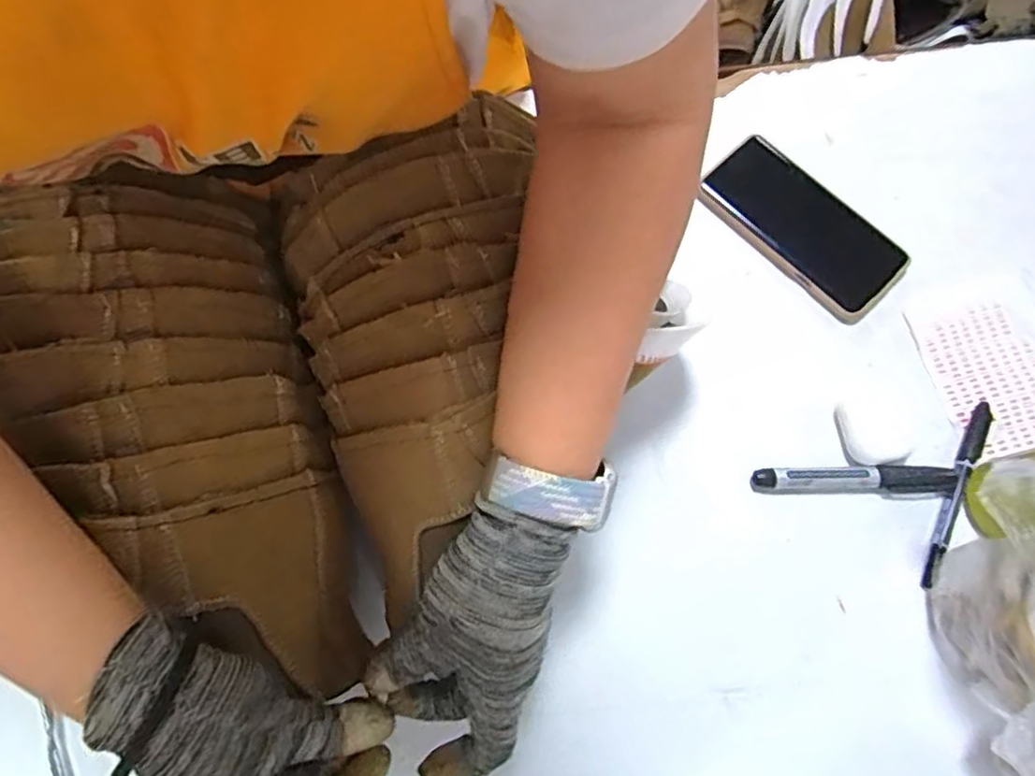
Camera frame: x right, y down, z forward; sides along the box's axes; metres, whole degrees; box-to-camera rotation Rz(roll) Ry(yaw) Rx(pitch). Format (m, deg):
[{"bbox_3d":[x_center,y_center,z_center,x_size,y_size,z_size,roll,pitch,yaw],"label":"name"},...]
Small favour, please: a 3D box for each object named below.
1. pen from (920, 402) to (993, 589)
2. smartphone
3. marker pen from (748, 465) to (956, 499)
[{"bbox_3d":[0.308,0.072,0.457,0.014,0.009,0.143,29,75,8],"label":"pen"},{"bbox_3d":[0.228,-0.130,0.518,0.079,0.012,0.164,-41,77,-12],"label":"smartphone"},{"bbox_3d":[0.236,0.065,0.454,0.140,0.014,0.021,0,73,0],"label":"marker pen"}]

